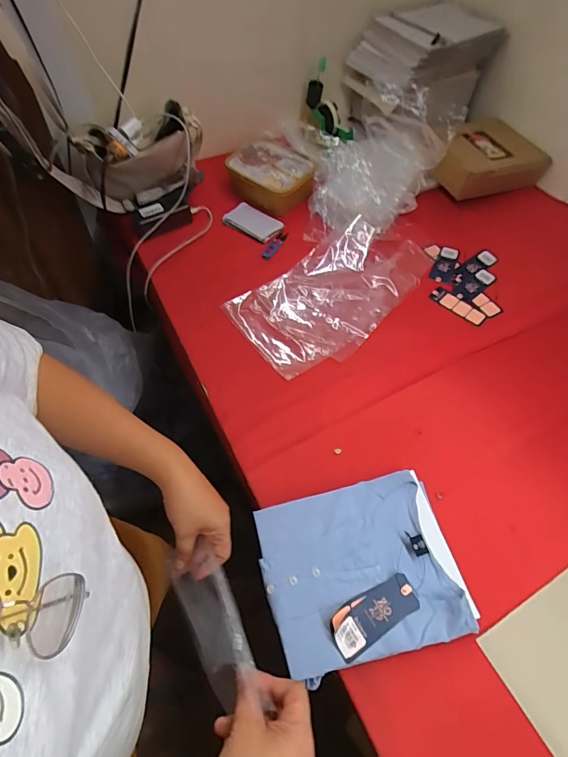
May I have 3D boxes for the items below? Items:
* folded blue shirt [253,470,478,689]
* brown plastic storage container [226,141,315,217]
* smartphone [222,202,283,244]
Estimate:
[{"bbox_3d":[0.097,0.261,0.539,0.238,0.038,0.209,-12,58,-9],"label":"folded blue shirt"},{"bbox_3d":[-0.038,-0.518,1.003,0.209,0.075,0.166,36,63,20],"label":"brown plastic storage container"},{"bbox_3d":[-0.073,-0.375,0.942,0.135,0.016,0.085,36,63,20],"label":"smartphone"}]

